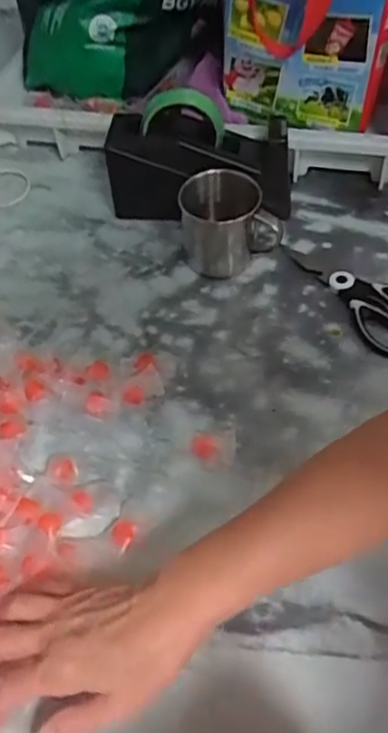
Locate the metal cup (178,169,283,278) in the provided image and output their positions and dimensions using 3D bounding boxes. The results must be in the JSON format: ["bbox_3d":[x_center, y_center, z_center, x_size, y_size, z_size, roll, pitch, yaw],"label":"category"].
[{"bbox_3d":[0.034,-0.149,0.655,0.090,0.088,0.090,-2,51,3],"label":"metal cup"}]

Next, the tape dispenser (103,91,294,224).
[{"bbox_3d":[0.006,-0.223,0.690,0.202,0.129,0.062,0,51,4],"label":"tape dispenser"}]

